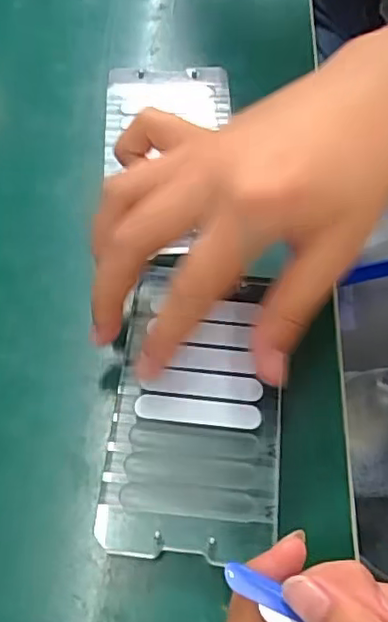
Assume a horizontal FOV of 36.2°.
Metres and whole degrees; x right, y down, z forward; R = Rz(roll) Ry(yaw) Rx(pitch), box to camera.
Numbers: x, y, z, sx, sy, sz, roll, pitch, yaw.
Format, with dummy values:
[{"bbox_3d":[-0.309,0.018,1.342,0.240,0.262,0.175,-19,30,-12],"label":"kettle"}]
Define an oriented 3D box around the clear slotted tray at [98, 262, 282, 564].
[{"bbox_3d":[0.001,0.038,0.246,0.067,0.012,0.118,6,60,0],"label":"clear slotted tray"}]

